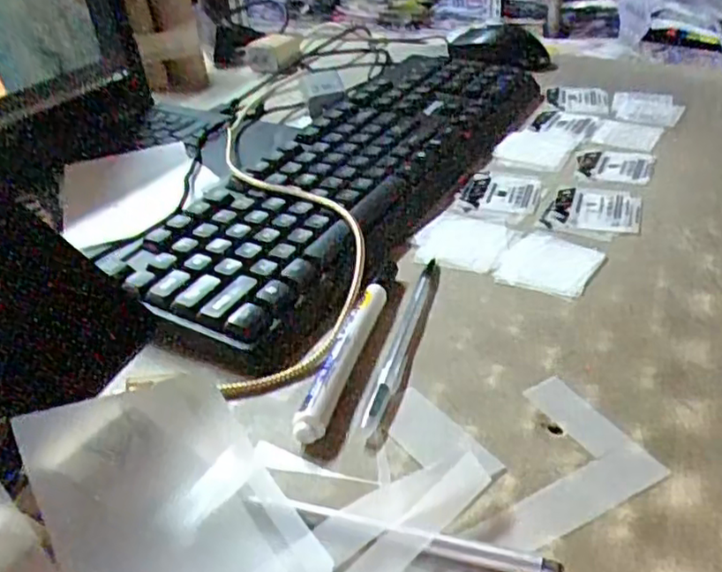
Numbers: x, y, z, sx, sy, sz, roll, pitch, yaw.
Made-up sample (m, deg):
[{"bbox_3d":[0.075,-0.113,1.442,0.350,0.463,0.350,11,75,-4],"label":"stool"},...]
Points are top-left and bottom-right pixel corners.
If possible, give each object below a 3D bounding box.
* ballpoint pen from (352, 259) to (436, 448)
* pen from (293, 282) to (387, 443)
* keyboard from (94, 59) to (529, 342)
[{"bbox_3d":[0.024,0.028,0.358,0.011,0.010,0.149,6,35,16],"label":"ballpoint pen"},{"bbox_3d":[-0.009,0.035,0.342,0.015,0.013,0.113,7,36,17],"label":"pen"},{"bbox_3d":[0.006,-0.096,0.507,0.142,0.028,0.418,15,39,27],"label":"keyboard"}]

